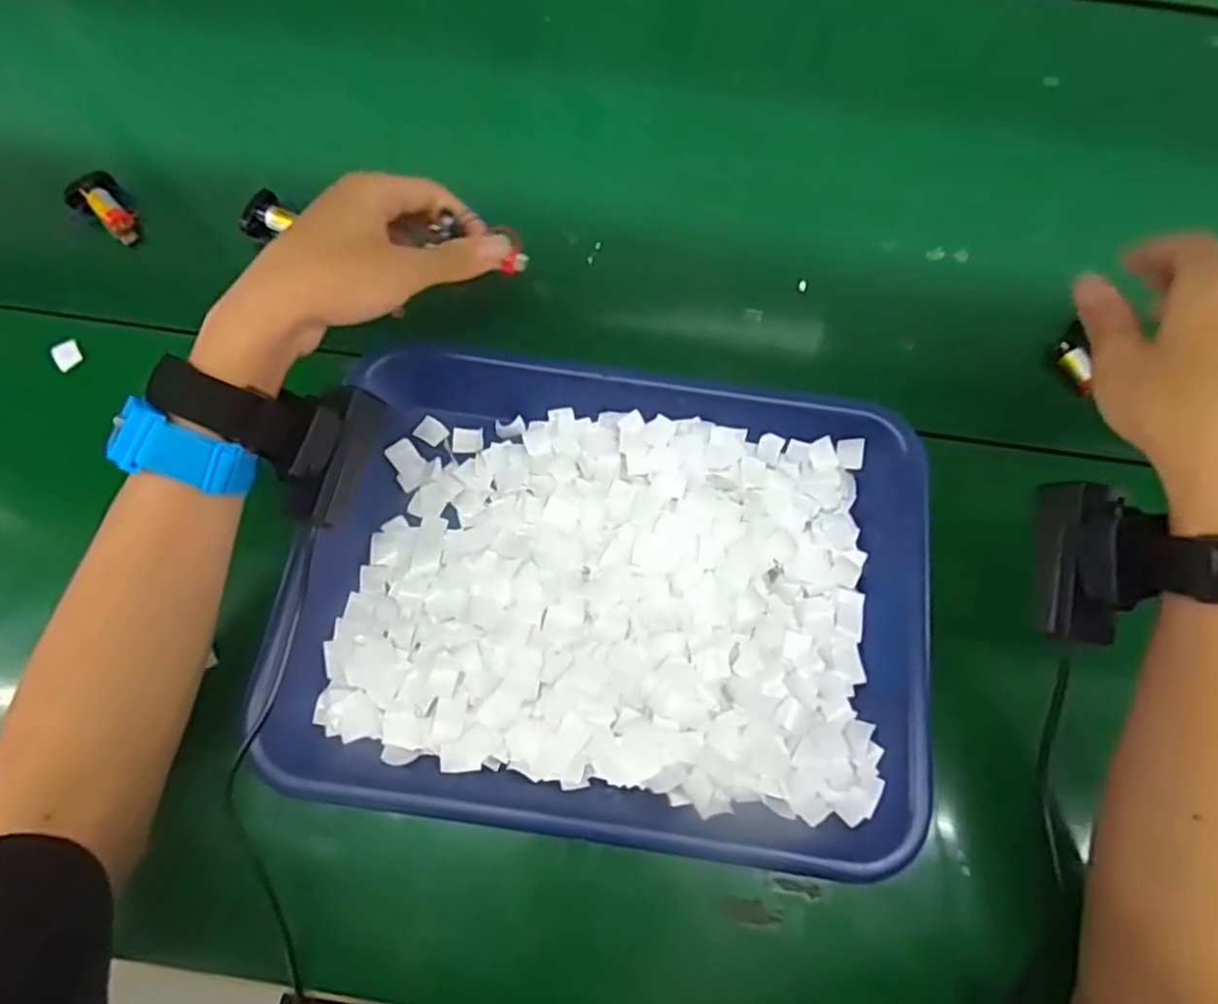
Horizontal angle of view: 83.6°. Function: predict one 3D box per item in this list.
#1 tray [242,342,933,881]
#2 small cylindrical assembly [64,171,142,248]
[{"bbox_3d":[0.002,0.044,0.375,0.328,0.040,0.251,9,74,1],"label":"tray"},{"bbox_3d":[-0.339,-0.200,0.463,0.046,0.021,0.033,40,77,9],"label":"small cylindrical assembly"}]

